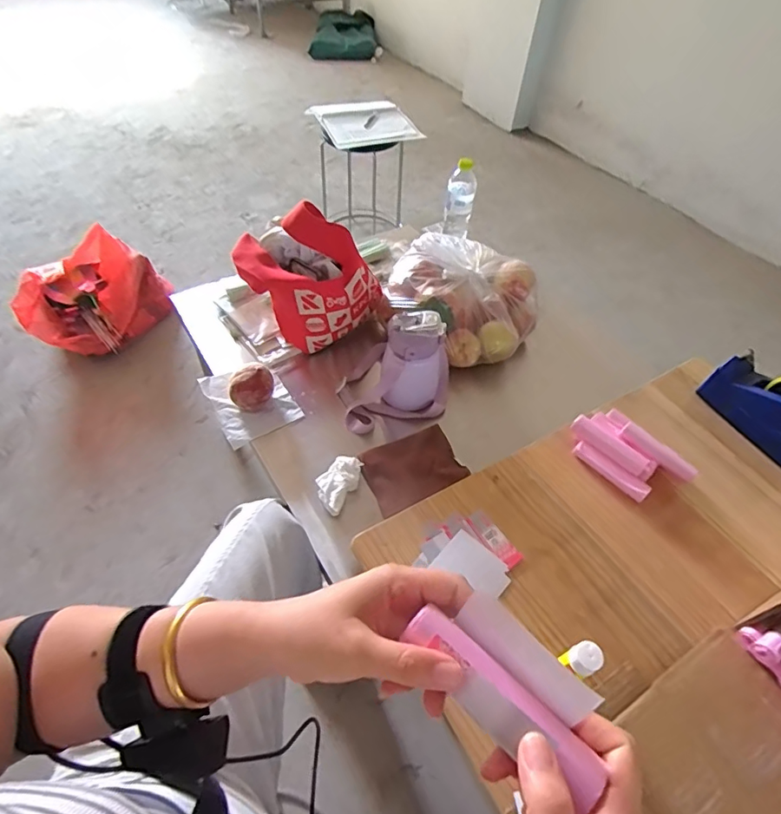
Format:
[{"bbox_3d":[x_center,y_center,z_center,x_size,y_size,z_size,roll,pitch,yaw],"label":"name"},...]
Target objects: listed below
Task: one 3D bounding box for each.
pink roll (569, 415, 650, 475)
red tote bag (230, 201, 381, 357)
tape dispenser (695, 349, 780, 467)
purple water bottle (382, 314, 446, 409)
[{"bbox_3d":[0.335,0.059,0.759,0.027,0.021,0.120,-36,60,-29],"label":"pink roll"},{"bbox_3d":[-0.148,-0.228,0.939,0.262,0.247,0.127,-2,50,-6],"label":"red tote bag"},{"bbox_3d":[0.610,0.001,0.788,0.068,0.101,0.197,-23,55,-22],"label":"tape dispenser"},{"bbox_3d":[0.038,-0.074,0.862,0.096,0.183,0.069,9,50,4],"label":"purple water bottle"}]

